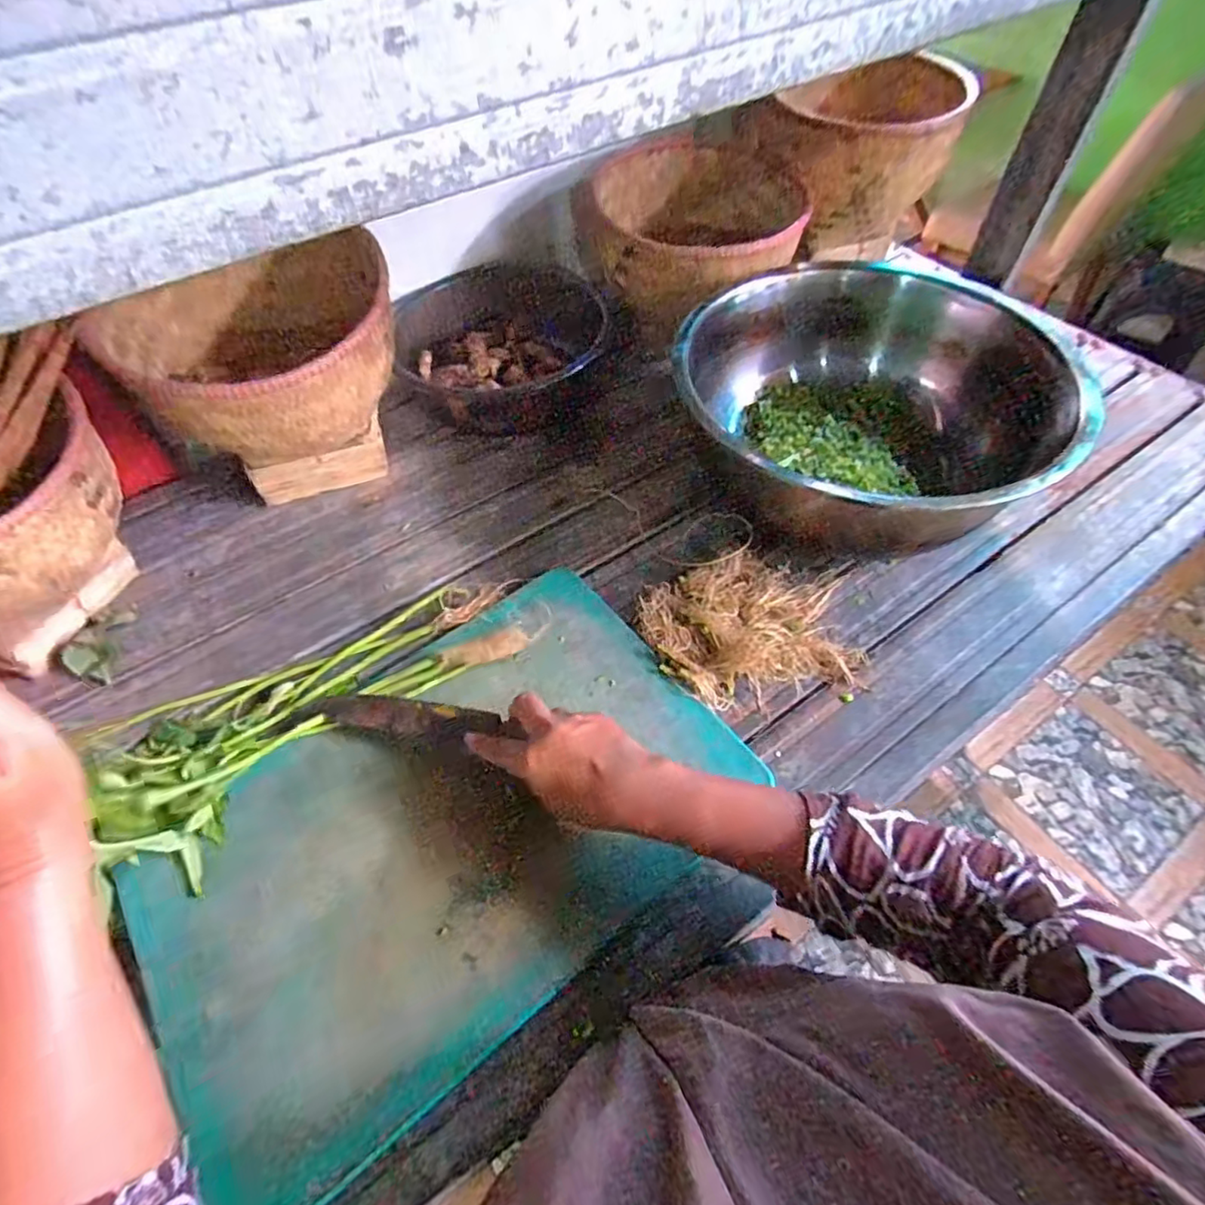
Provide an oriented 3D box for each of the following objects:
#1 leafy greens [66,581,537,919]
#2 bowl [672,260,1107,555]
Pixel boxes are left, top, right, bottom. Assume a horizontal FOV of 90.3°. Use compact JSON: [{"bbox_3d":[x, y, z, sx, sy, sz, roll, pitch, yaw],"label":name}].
[{"bbox_3d":[-0.236,0.083,0.517,0.367,0.041,0.152,-25,58,-16],"label":"leafy greens"},{"bbox_3d":[0.287,-0.191,0.629,0.327,0.150,0.327,0,55,1],"label":"bowl"}]

